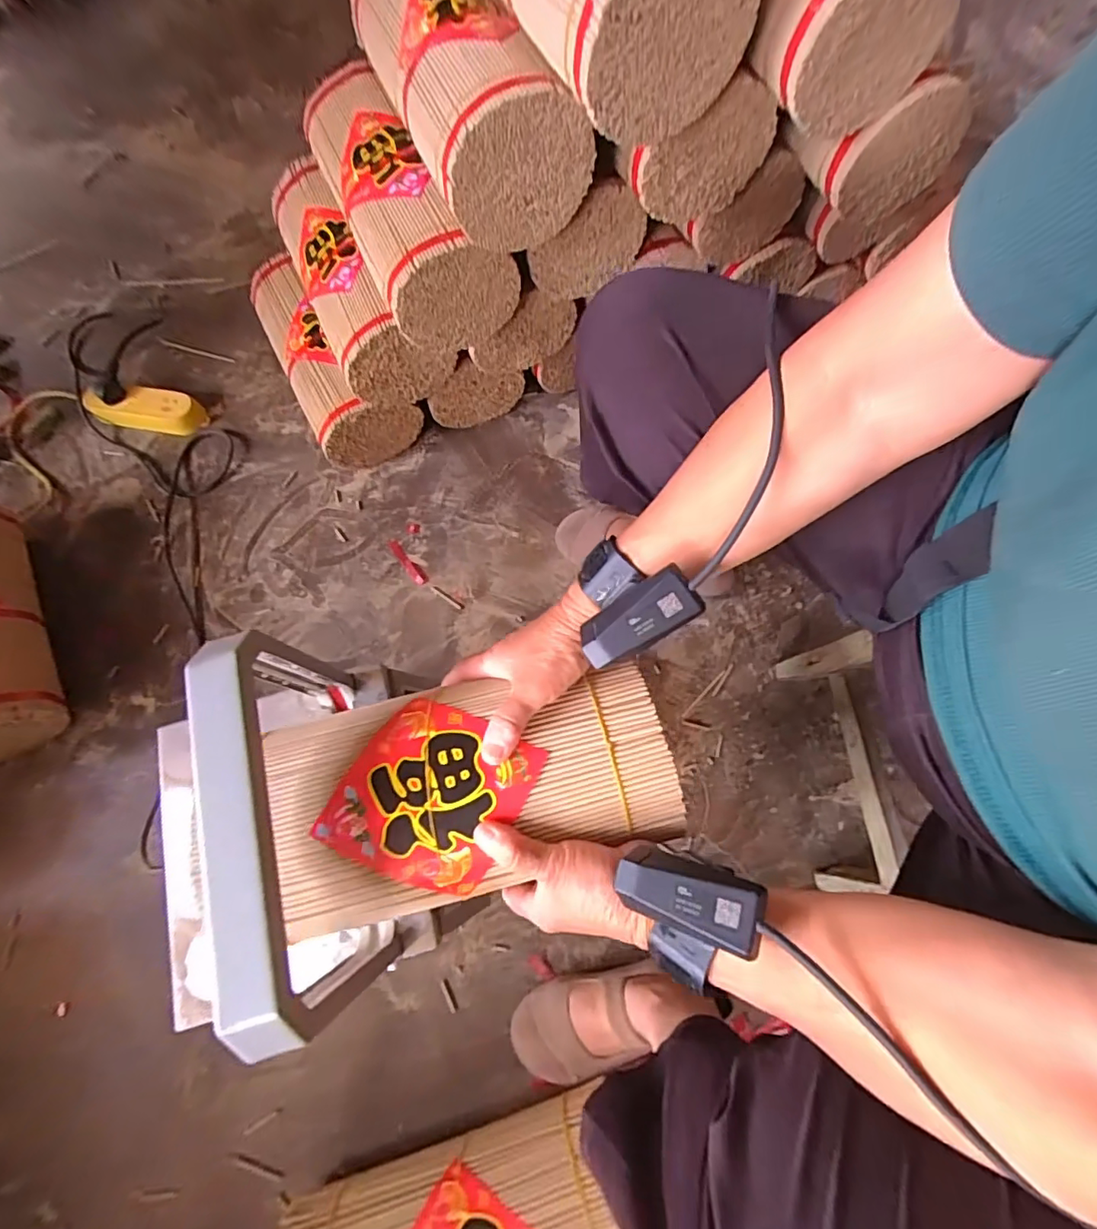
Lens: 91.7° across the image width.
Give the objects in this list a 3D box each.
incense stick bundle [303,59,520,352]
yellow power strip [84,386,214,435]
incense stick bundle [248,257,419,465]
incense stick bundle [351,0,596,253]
[{"bbox_3d":[-0.162,-0.464,0.606,0.135,0.111,0.329,-25,73,-6],"label":"incense stick bundle"},{"bbox_3d":[-0.628,-0.323,0.831,0.175,0.035,0.065,10,72,6],"label":"yellow power strip"},{"bbox_3d":[-0.327,-0.384,0.796,0.142,0.124,0.337,-29,72,-7],"label":"incense stick bundle"},{"bbox_3d":[-0.087,-0.520,0.516,0.126,0.110,0.323,-23,73,-6],"label":"incense stick bundle"}]

